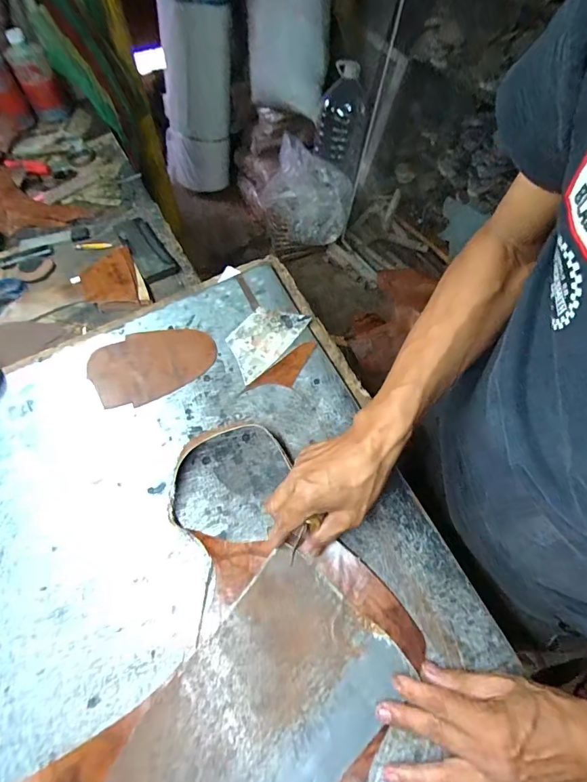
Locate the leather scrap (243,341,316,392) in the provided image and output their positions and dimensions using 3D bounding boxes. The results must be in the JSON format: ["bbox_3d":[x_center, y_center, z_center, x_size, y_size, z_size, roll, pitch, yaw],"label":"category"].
[{"bbox_3d":[-0.010,-0.025,0.509,0.100,0.004,0.036,-40,70,-11],"label":"leather scrap"}]

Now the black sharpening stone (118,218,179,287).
[{"bbox_3d":[-0.233,-0.228,0.651,0.055,0.011,0.152,-29,63,-13],"label":"black sharpening stone"}]

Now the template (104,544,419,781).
[{"bbox_3d":[-0.044,0.293,0.339,0.152,0.005,0.284,35,68,21],"label":"template"}]

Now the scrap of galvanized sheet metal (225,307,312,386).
[{"bbox_3d":[-0.040,-0.070,0.530,0.072,0.004,0.113,40,76,18],"label":"scrap of galvanized sheet metal"}]

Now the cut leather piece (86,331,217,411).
[{"bbox_3d":[-0.182,-0.038,0.527,0.154,0.006,0.100,-25,68,-6],"label":"cut leather piece"}]

